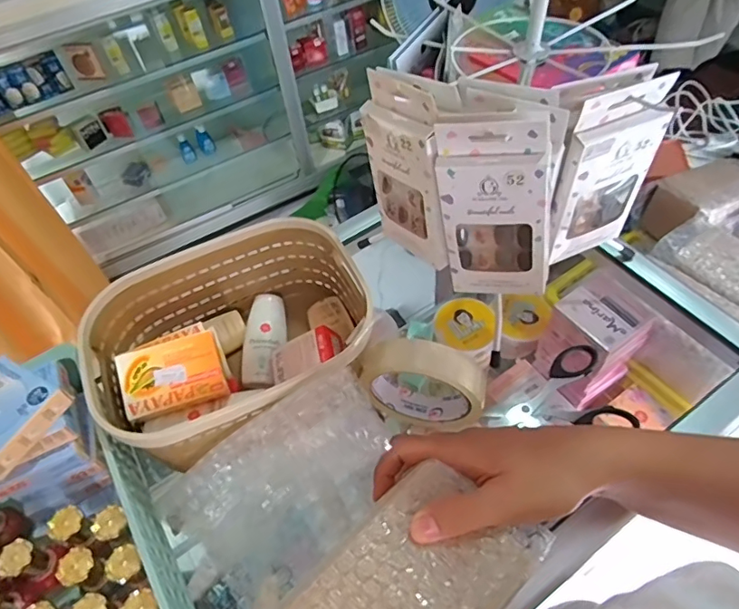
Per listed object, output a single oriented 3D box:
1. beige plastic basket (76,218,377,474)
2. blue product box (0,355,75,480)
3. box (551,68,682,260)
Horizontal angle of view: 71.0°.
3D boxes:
[{"bbox_3d":[-0.111,0.033,0.435,0.211,0.094,0.165,-23,54,-11],"label":"beige plastic basket"},{"bbox_3d":[-0.251,0.074,0.353,0.063,0.017,0.064,23,58,21],"label":"blue product box"},{"bbox_3d":[0.165,-0.086,0.365,0.069,0.136,0.016,-18,53,-8],"label":"box"}]

